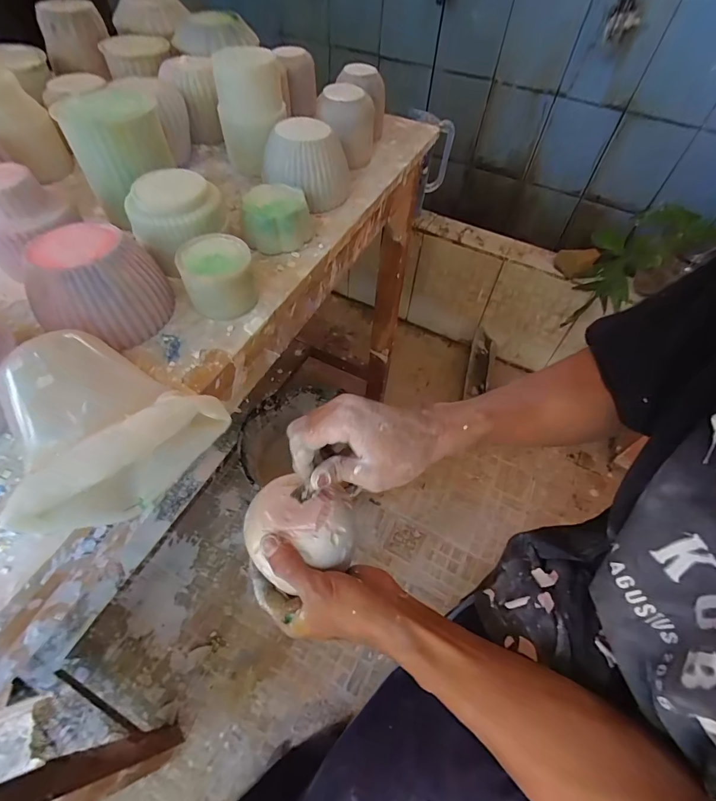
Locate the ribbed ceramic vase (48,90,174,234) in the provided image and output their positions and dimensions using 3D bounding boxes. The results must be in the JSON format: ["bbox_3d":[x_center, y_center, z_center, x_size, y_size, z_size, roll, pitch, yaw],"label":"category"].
[{"bbox_3d":[-0.239,-0.258,0.413,0.075,0.101,0.087,11,55,5],"label":"ribbed ceramic vase"}]

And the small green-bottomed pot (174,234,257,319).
[{"bbox_3d":[-0.130,-0.116,0.370,0.062,0.048,0.063,-9,56,-9],"label":"small green-bottomed pot"}]

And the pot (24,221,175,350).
[{"bbox_3d":[-0.219,-0.096,0.336,0.082,0.072,0.084,1,55,-2],"label":"pot"}]

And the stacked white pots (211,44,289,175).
[{"bbox_3d":[-0.130,-0.371,0.505,0.074,0.115,0.093,8,55,3],"label":"stacked white pots"}]

